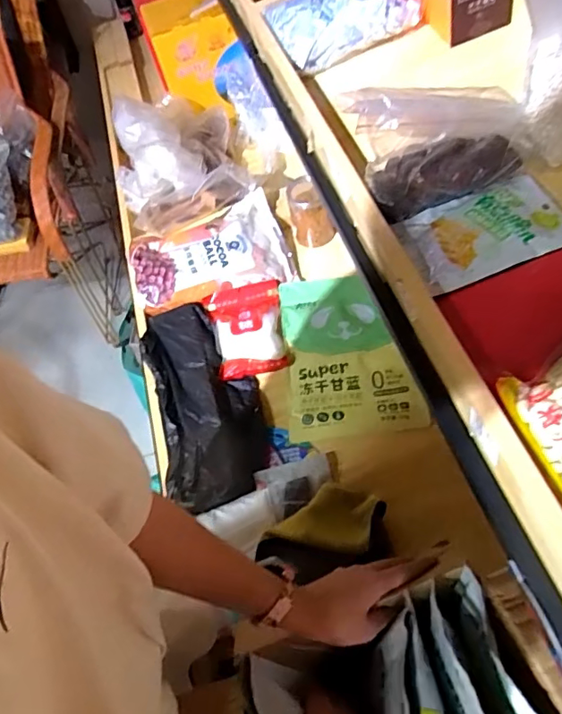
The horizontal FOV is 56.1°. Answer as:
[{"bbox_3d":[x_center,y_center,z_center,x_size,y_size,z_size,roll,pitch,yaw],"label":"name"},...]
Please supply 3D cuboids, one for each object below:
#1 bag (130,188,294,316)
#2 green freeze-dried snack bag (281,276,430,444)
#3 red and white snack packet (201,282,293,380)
[{"bbox_3d":[-0.139,-0.204,1.033,0.297,0.056,0.174,-18,56,-11],"label":"bag"},{"bbox_3d":[0.112,-0.012,0.931,0.208,0.047,0.326,-5,54,-2],"label":"green freeze-dried snack bag"},{"bbox_3d":[-0.058,-0.053,0.967,0.135,0.026,0.192,-10,55,-5],"label":"red and white snack packet"}]

